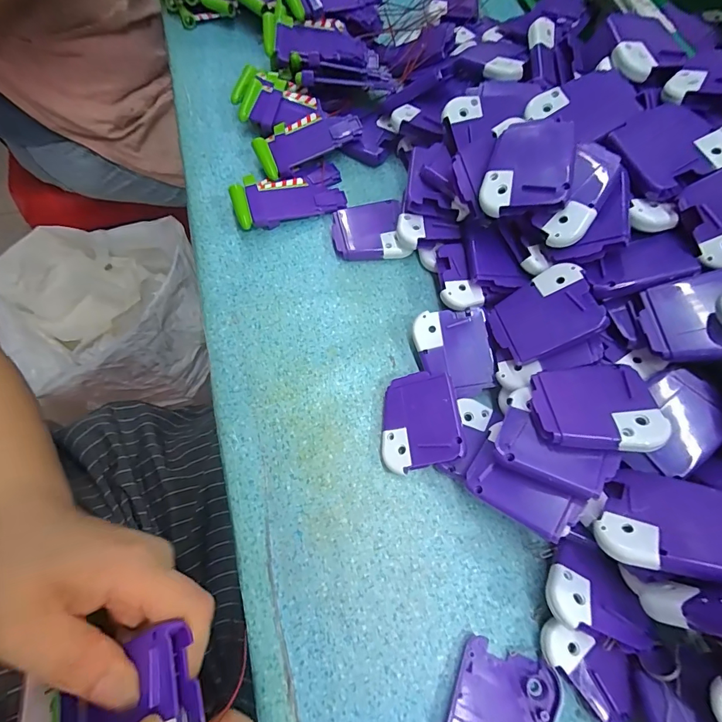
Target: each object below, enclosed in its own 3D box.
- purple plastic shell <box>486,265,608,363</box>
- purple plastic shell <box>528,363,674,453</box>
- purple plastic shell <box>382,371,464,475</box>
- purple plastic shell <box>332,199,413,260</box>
[{"bbox_3d":[0.114,-0.030,0.255,0.060,0.009,0.051,-26,58,25],"label":"purple plastic shell"},{"bbox_3d":[0.129,0.024,0.225,0.063,0.009,0.050,-2,52,13],"label":"purple plastic shell"},{"bbox_3d":[0.039,0.038,0.262,0.050,0.012,0.061,-12,62,24],"label":"purple plastic shell"},{"bbox_3d":[0.006,-0.104,0.325,0.056,0.014,0.049,-6,68,-3],"label":"purple plastic shell"}]

